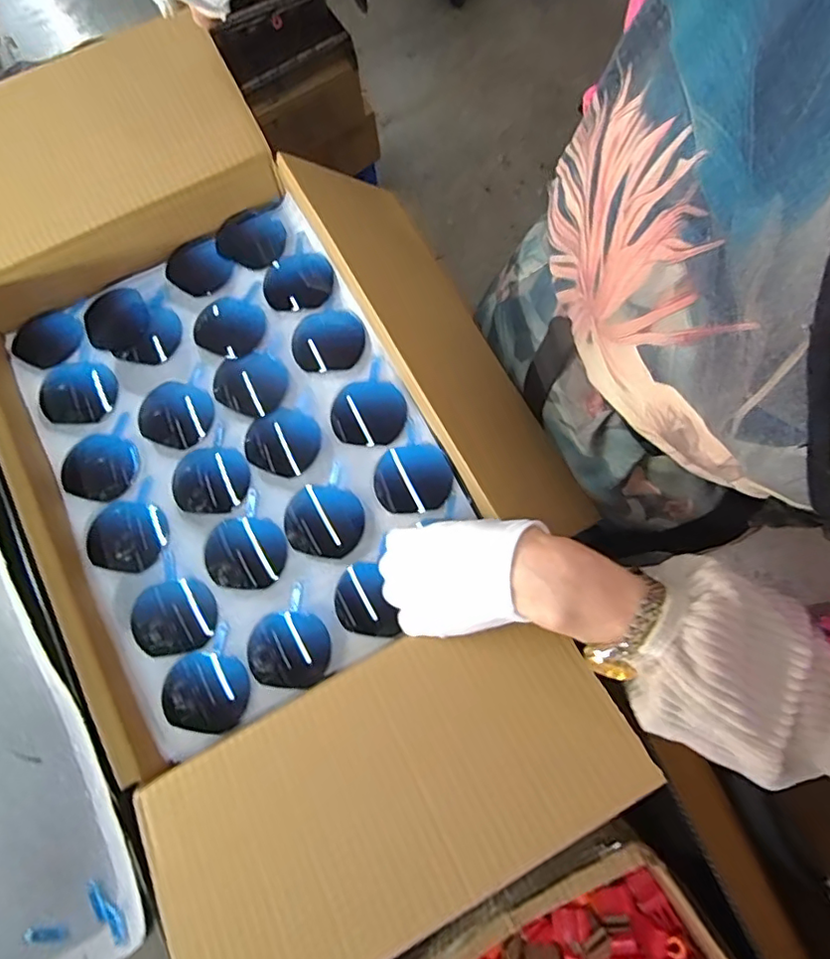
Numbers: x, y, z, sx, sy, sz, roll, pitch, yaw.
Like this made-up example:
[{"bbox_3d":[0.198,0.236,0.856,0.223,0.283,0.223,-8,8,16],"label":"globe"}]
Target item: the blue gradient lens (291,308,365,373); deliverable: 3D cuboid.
[{"bbox_3d":[-0.076,-0.121,0.486,0.062,0.004,0.056,-7,77,1],"label":"blue gradient lens"}]

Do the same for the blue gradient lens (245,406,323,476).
[{"bbox_3d":[-0.111,-0.033,0.470,0.059,0.004,0.057,0,77,2],"label":"blue gradient lens"}]

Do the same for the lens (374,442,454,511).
[{"bbox_3d":[-0.001,-0.002,0.451,0.061,0.008,0.056,0,77,2],"label":"lens"}]

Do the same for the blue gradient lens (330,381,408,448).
[{"bbox_3d":[-0.039,-0.055,0.472,0.063,0.008,0.057,-2,77,2],"label":"blue gradient lens"}]

